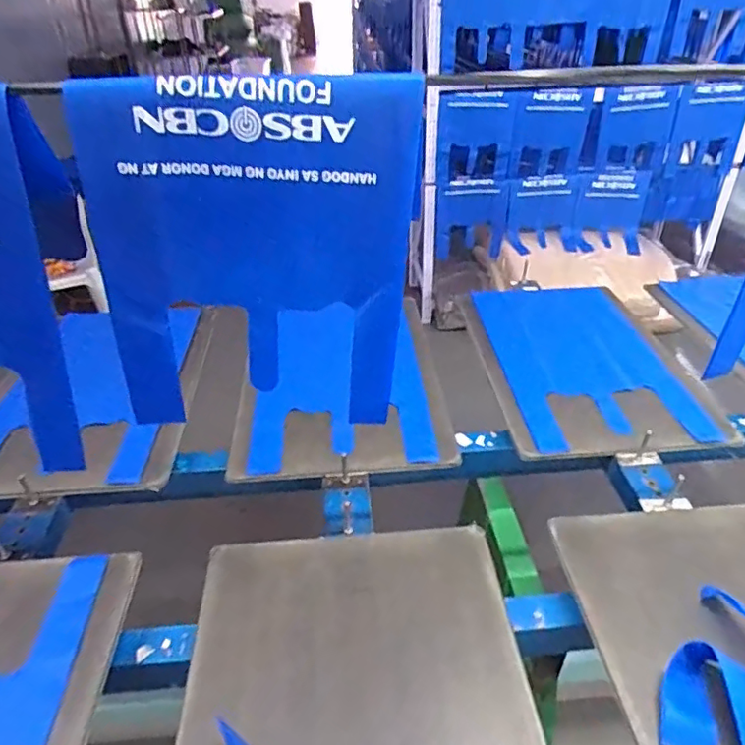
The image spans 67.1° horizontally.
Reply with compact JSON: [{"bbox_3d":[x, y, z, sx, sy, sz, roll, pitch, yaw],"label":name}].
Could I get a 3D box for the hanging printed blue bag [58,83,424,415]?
[{"bbox_3d":[-0.134,-0.120,0.641,0.374,0.373,0.094,2,36,4],"label":"hanging printed blue bag"}]

